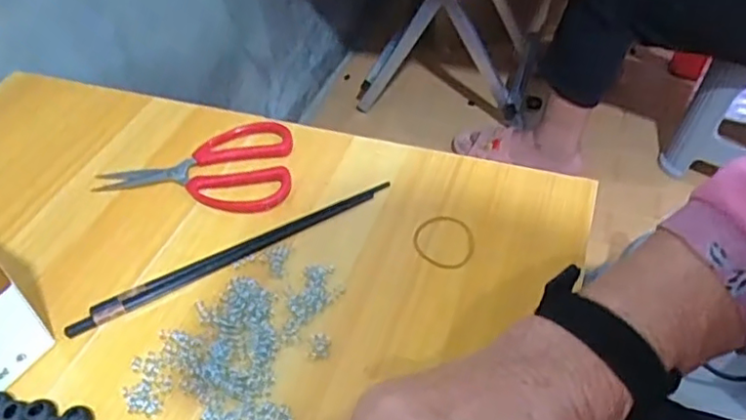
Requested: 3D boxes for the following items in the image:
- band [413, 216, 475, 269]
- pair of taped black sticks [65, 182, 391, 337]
[{"bbox_3d":[0.053,0.022,0.458,0.045,0.004,0.049,-2,46,2],"label":"band"},{"bbox_3d":[-0.098,0.028,0.457,0.249,0.005,0.017,-26,50,-20],"label":"pair of taped black sticks"}]

